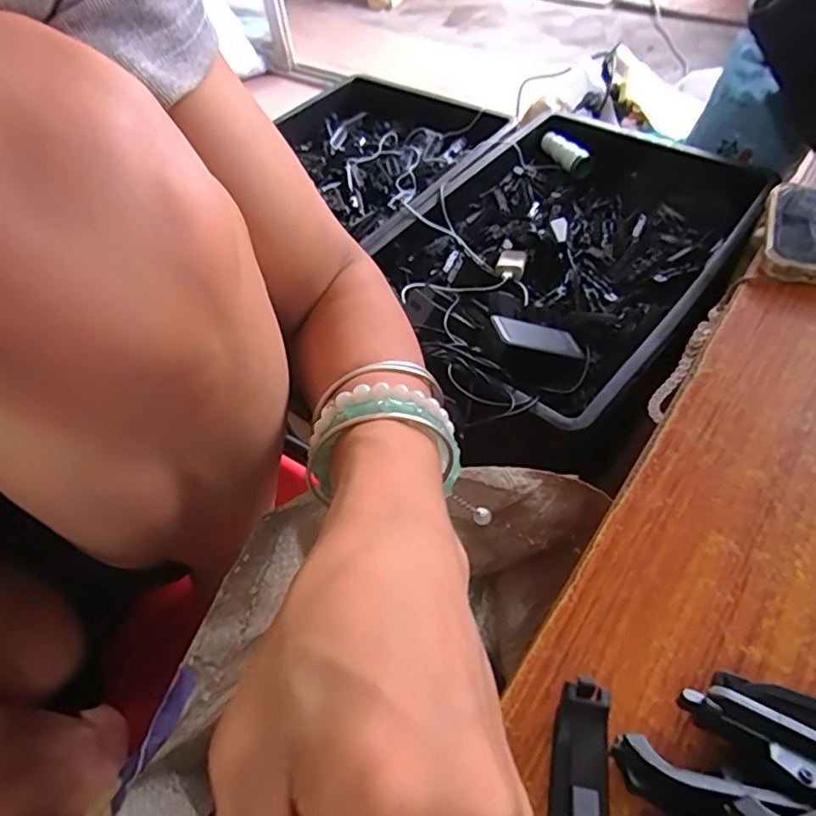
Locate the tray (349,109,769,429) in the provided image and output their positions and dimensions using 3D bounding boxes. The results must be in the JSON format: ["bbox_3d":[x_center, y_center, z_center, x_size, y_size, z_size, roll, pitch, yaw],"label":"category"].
[{"bbox_3d":[0.216,-0.245,0.835,0.425,0.077,0.551,35,64,27],"label":"tray"}]

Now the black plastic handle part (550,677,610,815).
[{"bbox_3d":[0.055,0.127,0.181,0.018,0.016,0.069,7,54,10],"label":"black plastic handle part"}]

